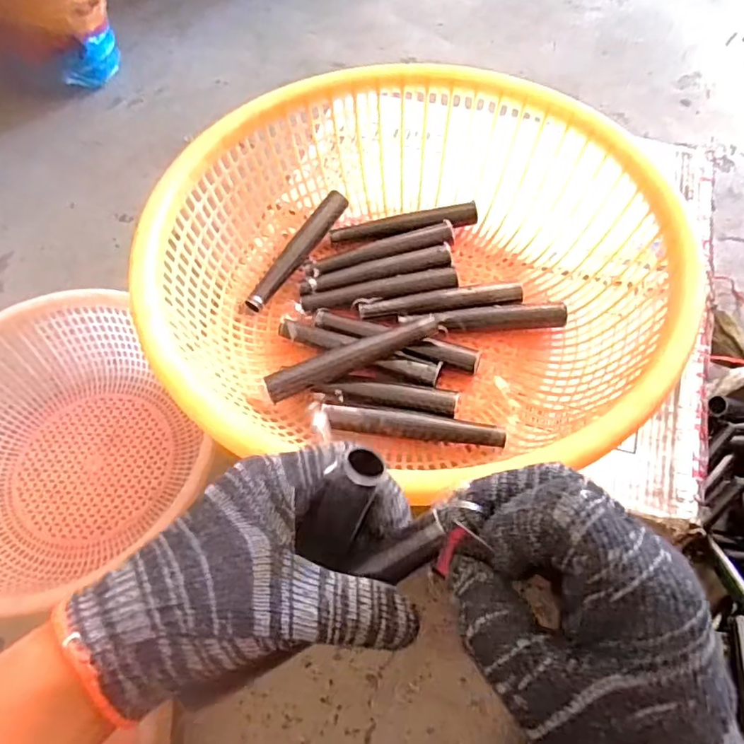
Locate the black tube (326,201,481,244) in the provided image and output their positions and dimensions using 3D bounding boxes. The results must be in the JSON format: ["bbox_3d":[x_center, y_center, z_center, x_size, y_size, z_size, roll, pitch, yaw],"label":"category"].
[{"bbox_3d":[0.034,-0.148,0.565,0.147,0.019,0.022,-8,60,-2],"label":"black tube"}]

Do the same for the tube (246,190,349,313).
[{"bbox_3d":[-0.070,-0.118,0.545,0.021,0.017,0.150,26,64,16],"label":"tube"}]

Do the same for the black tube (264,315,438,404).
[{"bbox_3d":[-0.017,-0.013,0.469,0.146,0.020,0.021,-22,62,-10],"label":"black tube"}]

